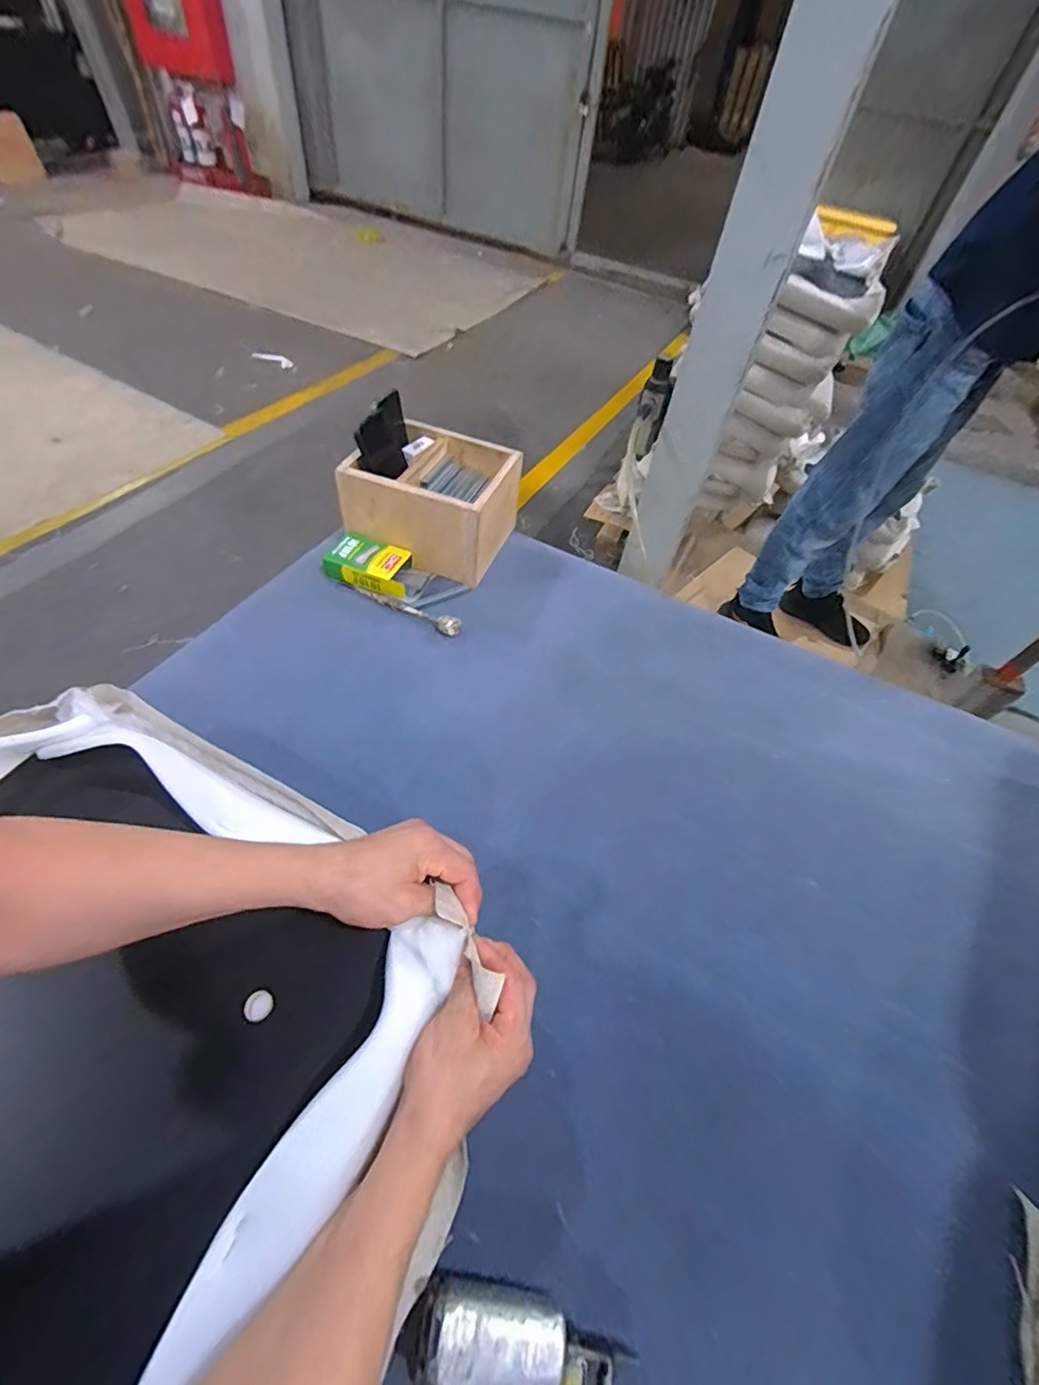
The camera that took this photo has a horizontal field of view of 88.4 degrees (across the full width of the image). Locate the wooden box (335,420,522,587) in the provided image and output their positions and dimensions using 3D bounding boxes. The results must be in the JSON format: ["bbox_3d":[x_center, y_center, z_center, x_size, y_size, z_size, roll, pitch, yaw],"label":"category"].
[{"bbox_3d":[-0.127,-0.304,0.835,0.217,0.120,0.213,22,53,9],"label":"wooden box"}]

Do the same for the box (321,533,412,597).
[{"bbox_3d":[-0.221,-0.190,0.796,0.124,0.032,0.077,16,52,4],"label":"box"}]

